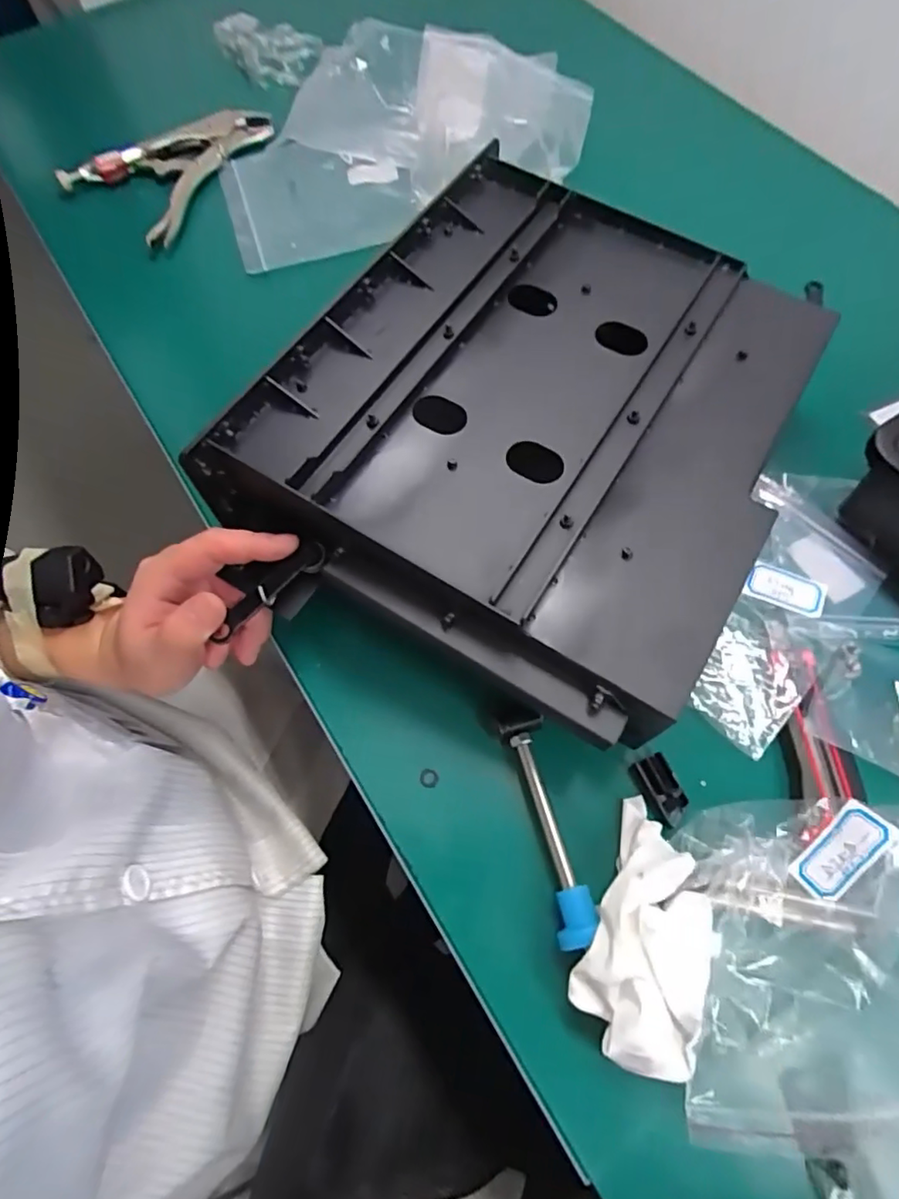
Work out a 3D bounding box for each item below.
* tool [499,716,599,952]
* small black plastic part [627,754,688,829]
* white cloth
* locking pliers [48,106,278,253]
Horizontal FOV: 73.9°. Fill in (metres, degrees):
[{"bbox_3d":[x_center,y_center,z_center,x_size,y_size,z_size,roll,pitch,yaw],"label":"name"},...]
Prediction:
[{"bbox_3d":[0.057,0.130,0.346,0.023,0.033,0.123,-12,68,-6],"label":"tool"},{"bbox_3d":[0.127,0.115,0.360,0.021,0.015,0.039,-21,69,-9],"label":"small black plastic part"},{"bbox_3d":[0.109,0.176,0.315,0.067,0.048,0.120,23,69,8],"label":"white cloth"},{"bbox_3d":[-0.289,-0.467,0.635,0.151,0.018,0.218,32,70,12],"label":"locking pliers"}]

